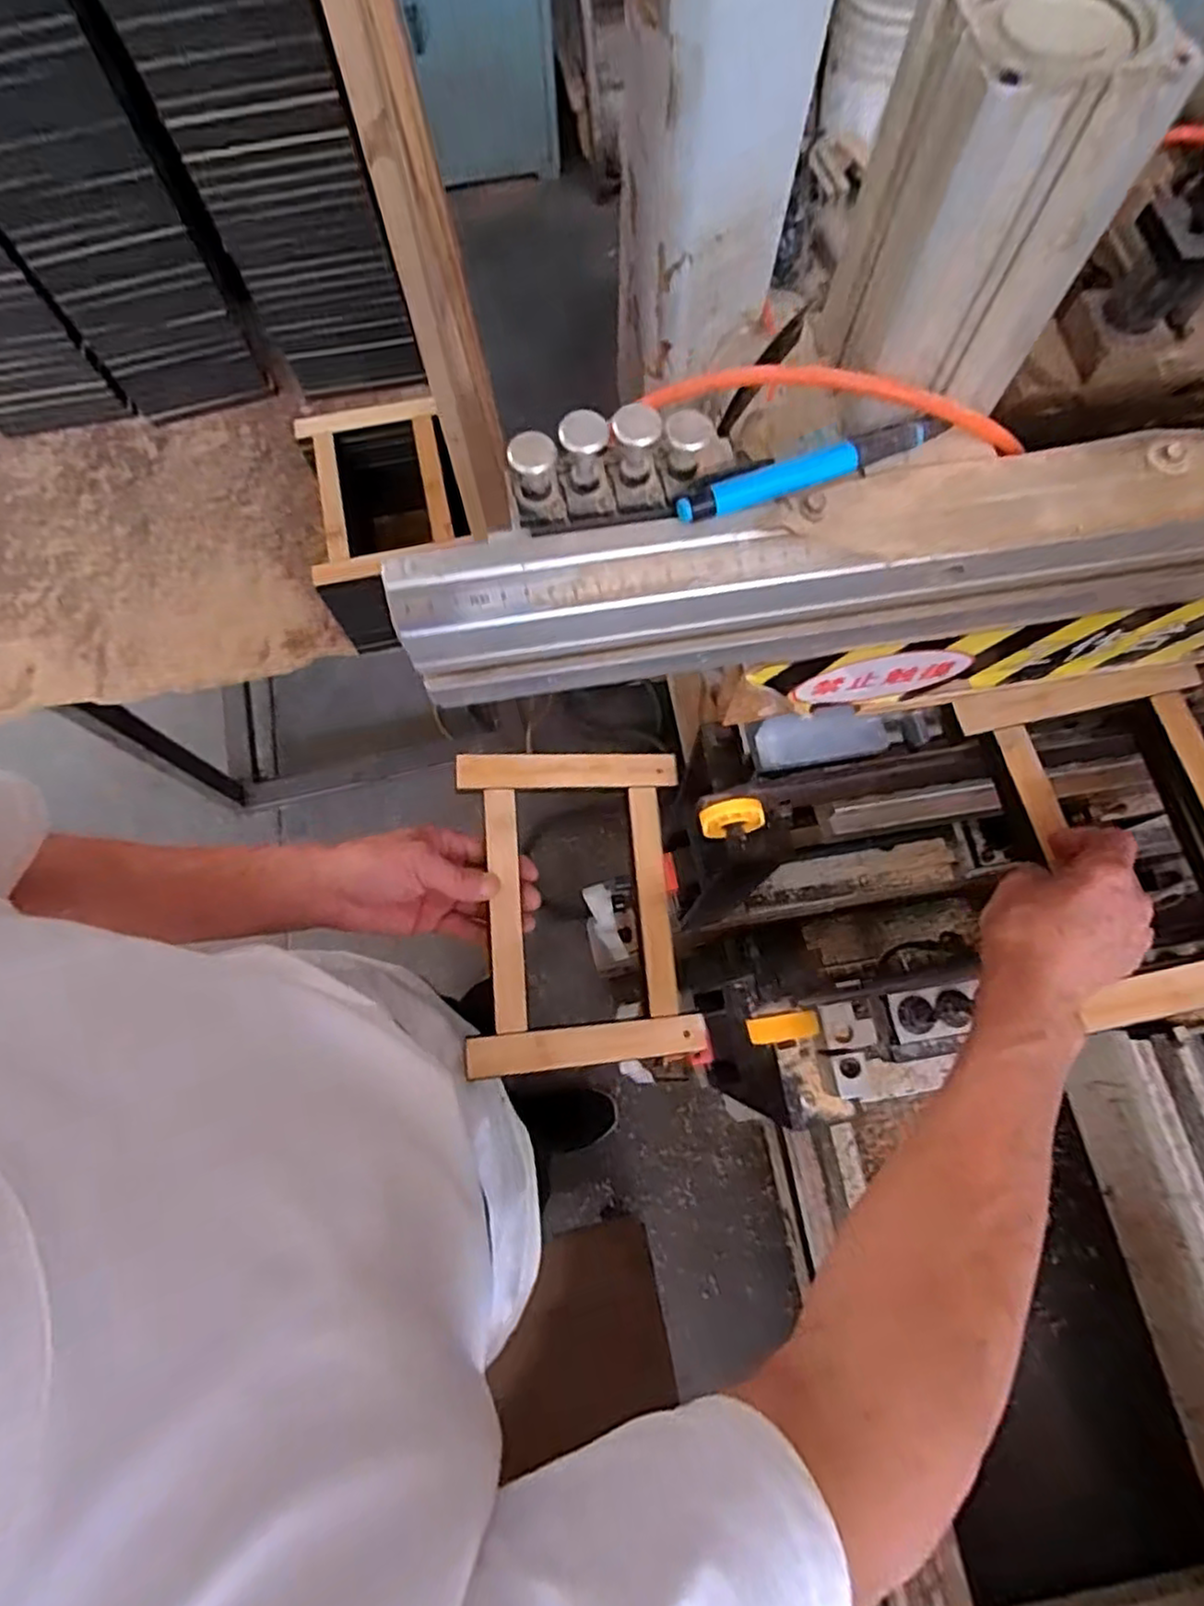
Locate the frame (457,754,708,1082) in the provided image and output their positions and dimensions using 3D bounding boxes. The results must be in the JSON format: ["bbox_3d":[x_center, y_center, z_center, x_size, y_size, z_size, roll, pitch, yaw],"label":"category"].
[{"bbox_3d":[-0.017,0.078,0.541,0.176,0.011,0.238,-1,78,-16],"label":"frame"}]

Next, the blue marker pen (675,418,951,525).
[{"bbox_3d":[0.090,-0.142,0.294,0.122,0.010,0.013,-22,73,-6],"label":"blue marker pen"}]

